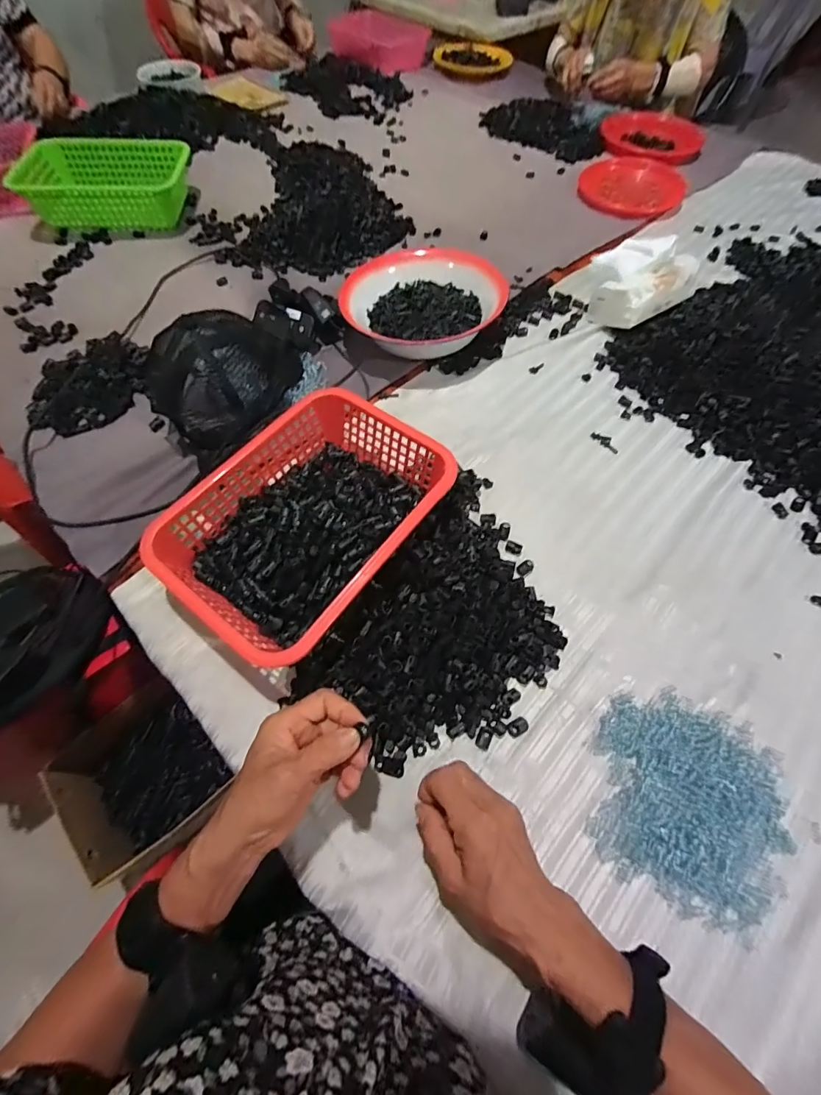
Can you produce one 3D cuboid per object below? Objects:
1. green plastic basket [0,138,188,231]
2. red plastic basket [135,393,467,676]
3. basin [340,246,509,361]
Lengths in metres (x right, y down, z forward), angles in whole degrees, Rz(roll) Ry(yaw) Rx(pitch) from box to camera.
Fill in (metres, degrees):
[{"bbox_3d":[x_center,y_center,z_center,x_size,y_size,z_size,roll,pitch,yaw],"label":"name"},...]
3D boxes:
[{"bbox_3d":[-0.592,-0.719,0.861,0.308,0.081,0.177,-6,63,-5],"label":"green plastic basket"},{"bbox_3d":[-0.111,-0.030,0.495,0.215,0.080,0.298,35,67,15],"label":"red plastic basket"},{"bbox_3d":[0.016,-0.399,0.699,0.240,0.077,0.194,-16,65,-10],"label":"basin"}]

